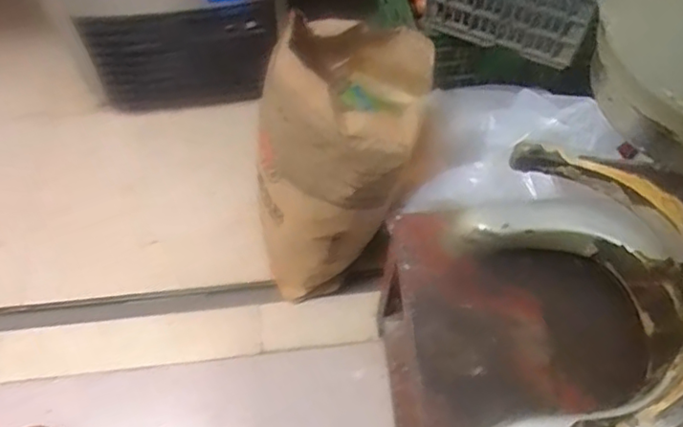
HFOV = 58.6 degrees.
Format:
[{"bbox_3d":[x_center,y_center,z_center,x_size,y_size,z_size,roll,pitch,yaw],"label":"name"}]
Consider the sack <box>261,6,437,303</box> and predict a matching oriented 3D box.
[{"bbox_3d":[-0.008,-0.092,1.282,0.305,0.510,0.366,11,60,4],"label":"sack"}]

